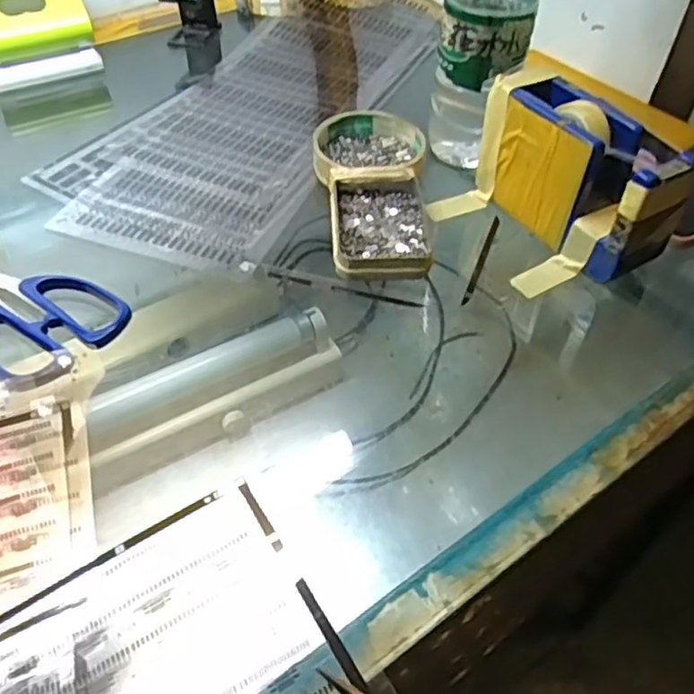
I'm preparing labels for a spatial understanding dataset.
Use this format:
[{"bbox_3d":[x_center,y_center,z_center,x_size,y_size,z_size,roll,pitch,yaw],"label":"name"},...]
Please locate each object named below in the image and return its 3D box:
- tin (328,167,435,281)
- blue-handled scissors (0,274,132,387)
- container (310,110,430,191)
[{"bbox_3d":[0.022,-0.082,0.432,0.064,0.020,0.096,-2,49,-3],"label":"tin"},{"bbox_3d":[-0.214,-0.033,0.383,0.177,0.011,0.073,26,53,20],"label":"blue-handled scissors"},{"bbox_3d":[0.017,-0.143,0.484,0.080,0.021,0.089,2,49,1],"label":"container"}]

